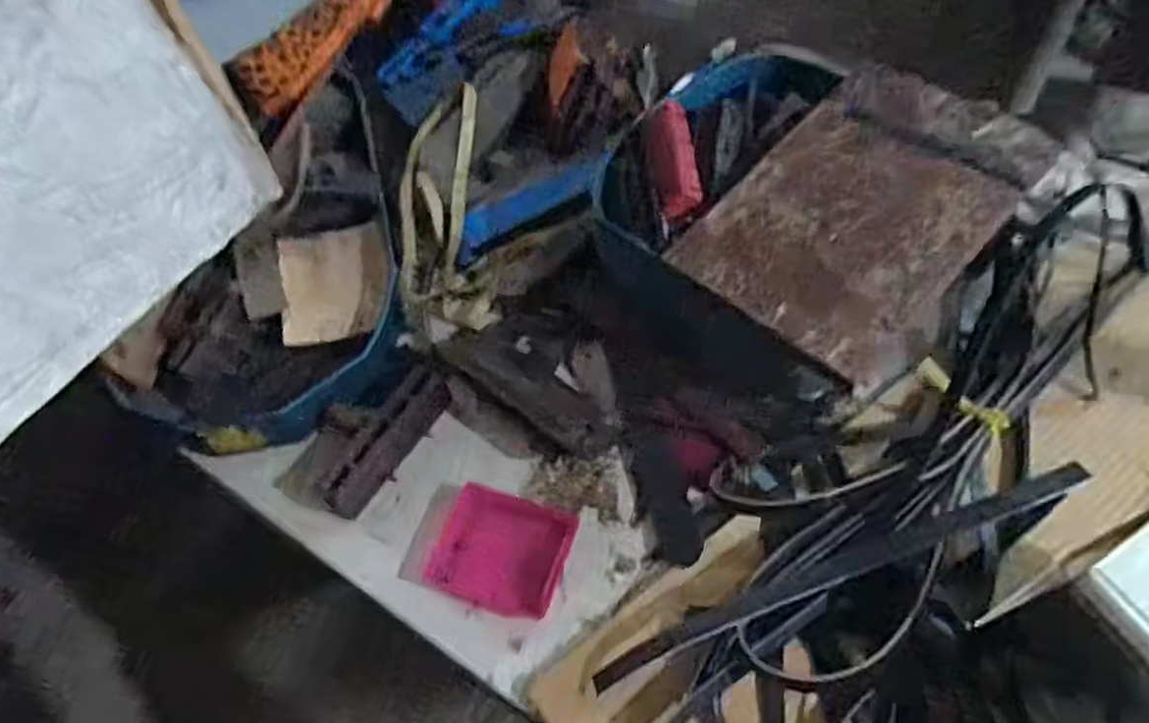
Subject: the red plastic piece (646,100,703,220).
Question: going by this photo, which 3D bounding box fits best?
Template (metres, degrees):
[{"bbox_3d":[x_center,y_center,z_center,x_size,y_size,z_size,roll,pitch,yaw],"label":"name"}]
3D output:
[{"bbox_3d":[0.084,-0.172,0.637,0.036,0.011,0.108,-7,73,-1],"label":"red plastic piece"}]

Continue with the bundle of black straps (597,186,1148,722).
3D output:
[{"bbox_3d":[0.294,0.103,0.589,0.326,0.057,0.602,25,66,19],"label":"bundle of black straps"}]

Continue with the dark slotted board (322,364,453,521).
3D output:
[{"bbox_3d":[-0.168,0.071,0.677,0.031,0.049,0.147,29,67,21],"label":"dark slotted board"}]

